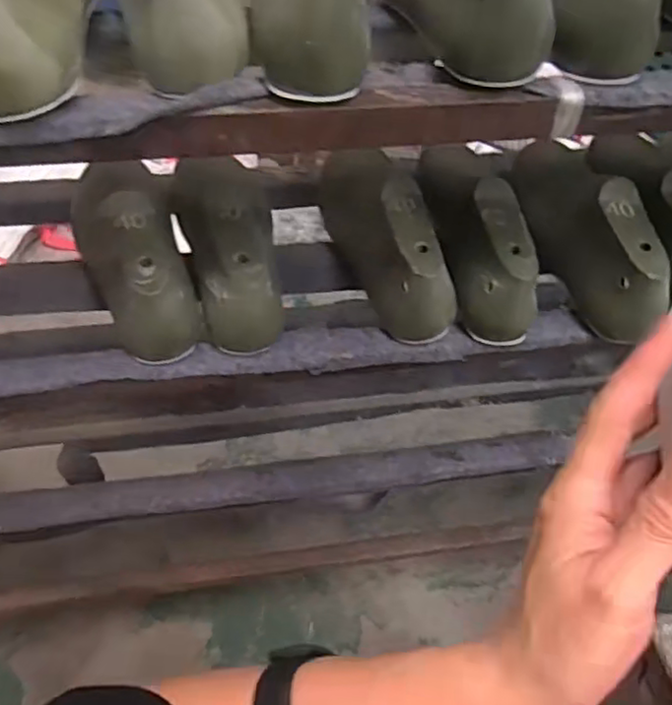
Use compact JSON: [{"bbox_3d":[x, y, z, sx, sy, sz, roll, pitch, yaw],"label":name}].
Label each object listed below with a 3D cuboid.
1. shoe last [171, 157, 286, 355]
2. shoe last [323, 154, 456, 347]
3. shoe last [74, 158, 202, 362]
[{"bbox_3d":[-0.091,-0.112,0.564,0.081,0.076,0.248,-11,52,-12],"label":"shoe last"},{"bbox_3d":[0.038,-0.121,0.574,0.073,0.078,0.245,-7,52,-9],"label":"shoe last"},{"bbox_3d":[-0.171,-0.093,0.544,0.081,0.080,0.210,-14,53,-14],"label":"shoe last"}]

